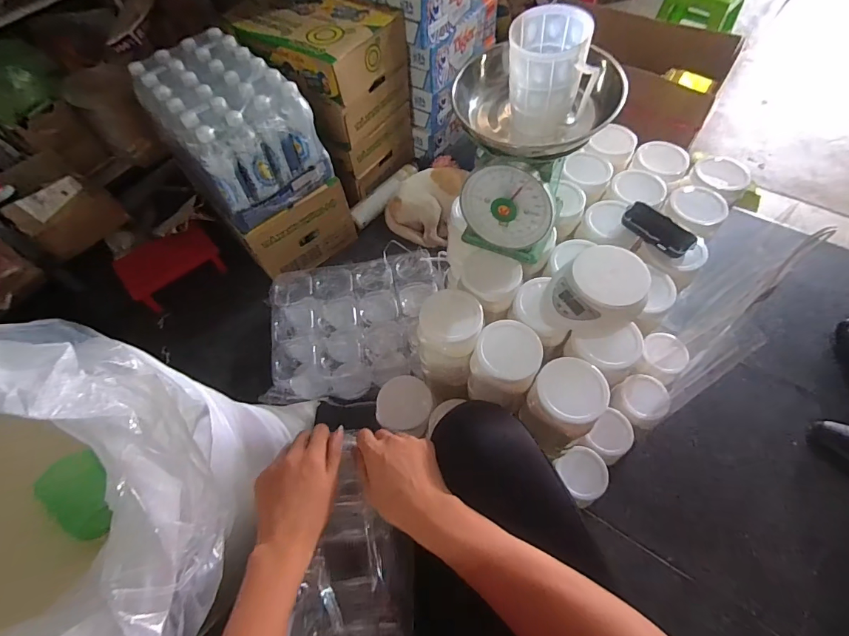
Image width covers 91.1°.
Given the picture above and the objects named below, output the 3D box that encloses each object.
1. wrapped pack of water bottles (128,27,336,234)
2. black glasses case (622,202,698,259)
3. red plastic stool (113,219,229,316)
[{"bbox_3d":[-0.455,-0.454,0.976,0.254,0.208,0.420,-40,65,-18],"label":"wrapped pack of water bottles"},{"bbox_3d":[0.363,-0.137,0.647,0.049,0.026,0.106,-36,64,-16],"label":"black glasses case"},{"bbox_3d":[-0.661,-0.139,1.091,0.239,0.107,0.131,-35,64,-15],"label":"red plastic stool"}]

